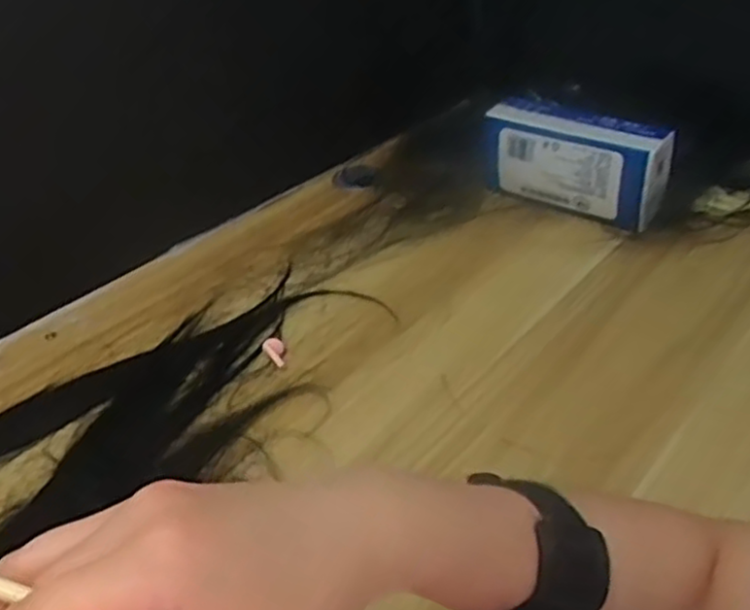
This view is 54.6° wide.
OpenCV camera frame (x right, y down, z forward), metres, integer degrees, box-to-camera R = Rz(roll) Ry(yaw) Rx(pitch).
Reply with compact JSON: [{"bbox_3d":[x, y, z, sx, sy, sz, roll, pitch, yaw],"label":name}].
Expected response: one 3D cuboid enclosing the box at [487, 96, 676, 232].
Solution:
[{"bbox_3d":[0.193,-0.140,0.714,0.177,0.090,0.051,29,49,36],"label":"box"}]

